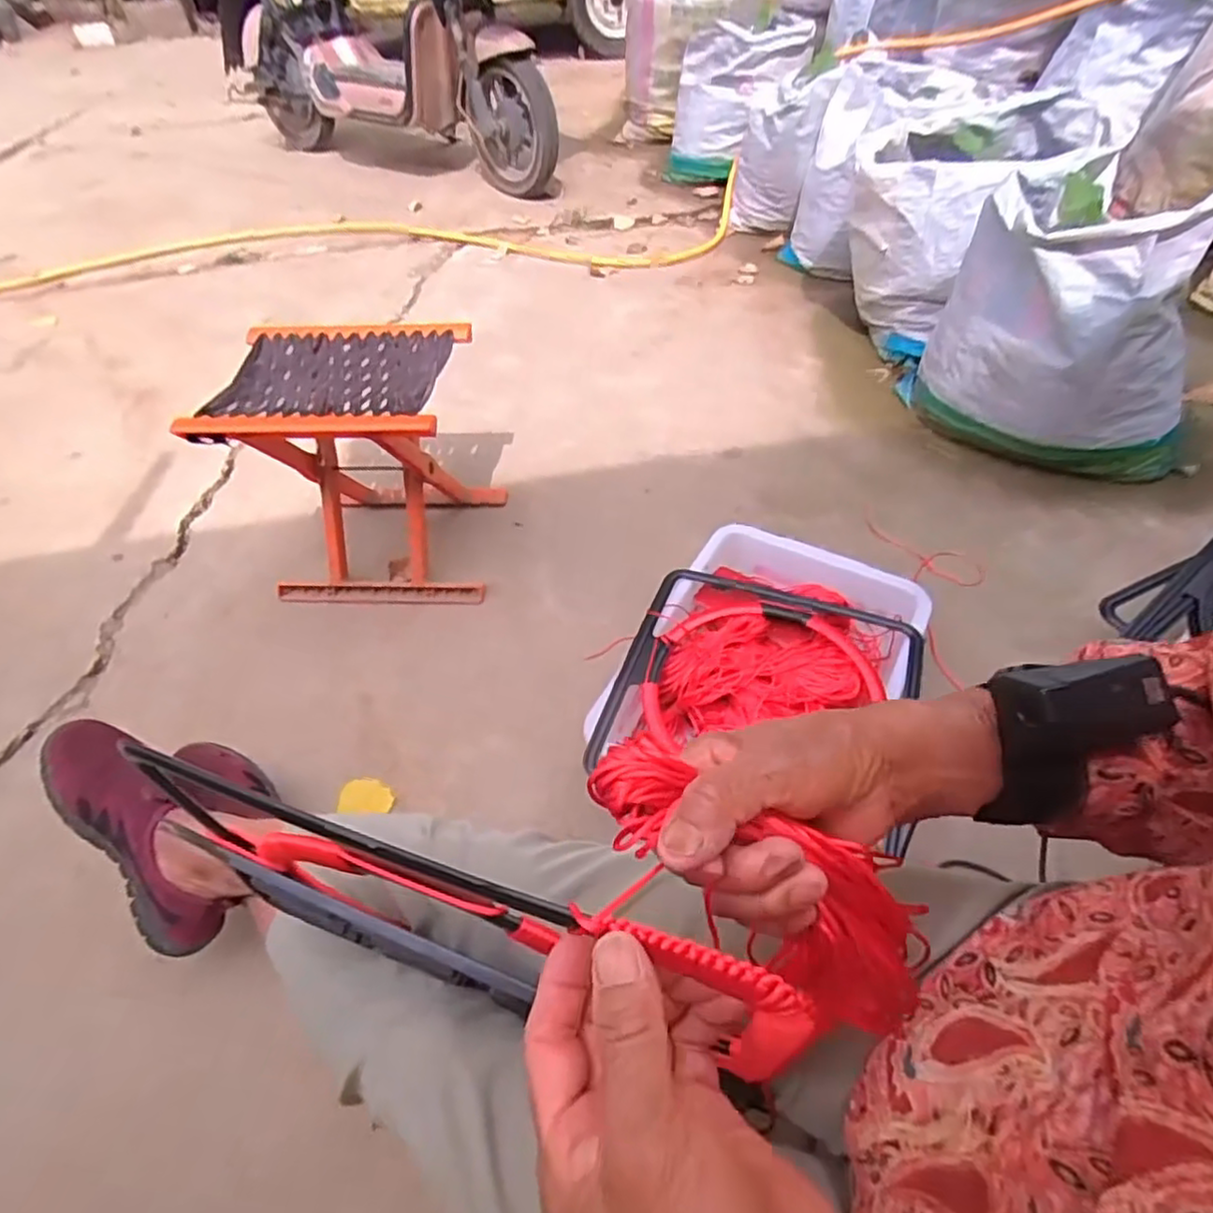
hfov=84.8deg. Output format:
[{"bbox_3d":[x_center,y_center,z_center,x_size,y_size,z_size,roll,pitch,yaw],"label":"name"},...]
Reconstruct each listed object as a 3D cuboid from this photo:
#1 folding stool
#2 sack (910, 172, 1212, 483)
[{"bbox_3d":[-0.359,-0.207,0.997,0.322,0.317,0.254,3,50,5],"label":"folding stool"},{"bbox_3d":[0.750,-0.430,1.066,0.344,0.402,0.274,-2,49,1],"label":"sack"}]

